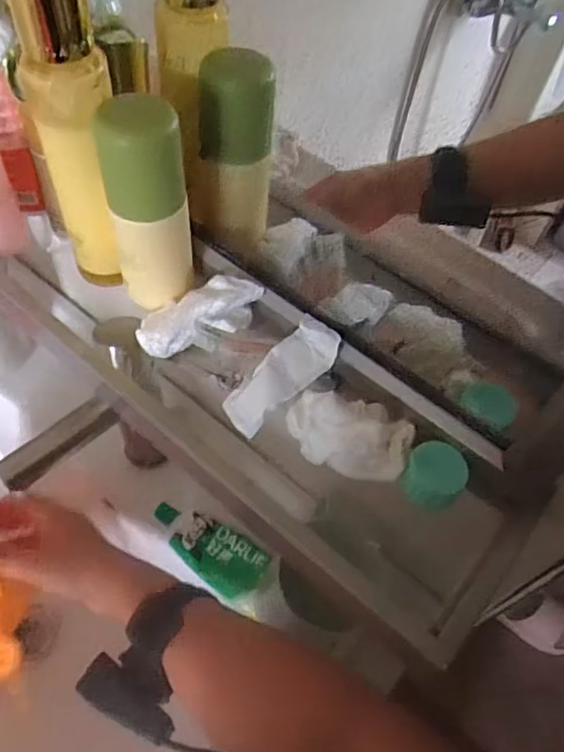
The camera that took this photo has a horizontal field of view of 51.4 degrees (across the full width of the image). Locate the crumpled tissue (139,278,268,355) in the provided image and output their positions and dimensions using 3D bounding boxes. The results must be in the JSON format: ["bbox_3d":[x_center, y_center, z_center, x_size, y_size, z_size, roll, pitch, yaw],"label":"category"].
[{"bbox_3d":[-0.050,-0.037,0.358,0.076,0.023,0.029,-25,60,0],"label":"crumpled tissue"}]

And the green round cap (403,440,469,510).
[{"bbox_3d":[0.081,0.052,0.311,0.029,0.017,0.031,2,56,-3],"label":"green round cap"}]

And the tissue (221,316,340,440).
[{"bbox_3d":[0.000,0.000,0.335,0.076,0.011,0.029,-44,67,-2],"label":"tissue"}]

